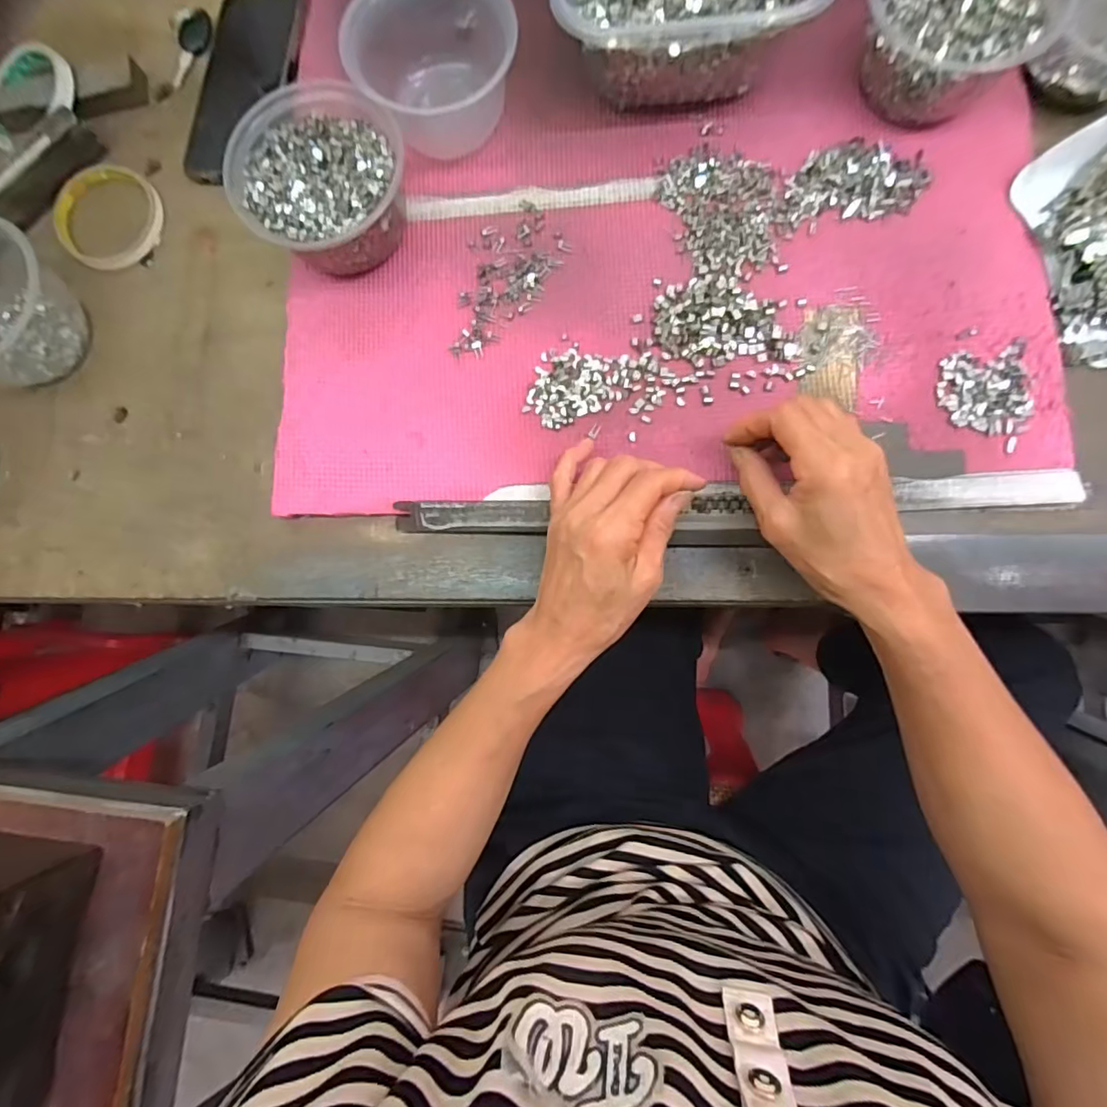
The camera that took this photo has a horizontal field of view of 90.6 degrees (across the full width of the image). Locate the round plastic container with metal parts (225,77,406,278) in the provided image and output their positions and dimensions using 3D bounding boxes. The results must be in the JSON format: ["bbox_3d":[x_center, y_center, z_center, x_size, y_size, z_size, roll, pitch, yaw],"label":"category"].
[{"bbox_3d":[-0.157,-0.256,0.381,0.108,0.060,0.118,-1,82,4],"label":"round plastic container with metal parts"}]

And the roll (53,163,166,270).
[{"bbox_3d":[-0.355,-0.268,0.437,0.088,0.009,0.082,-1,82,4],"label":"roll"}]

